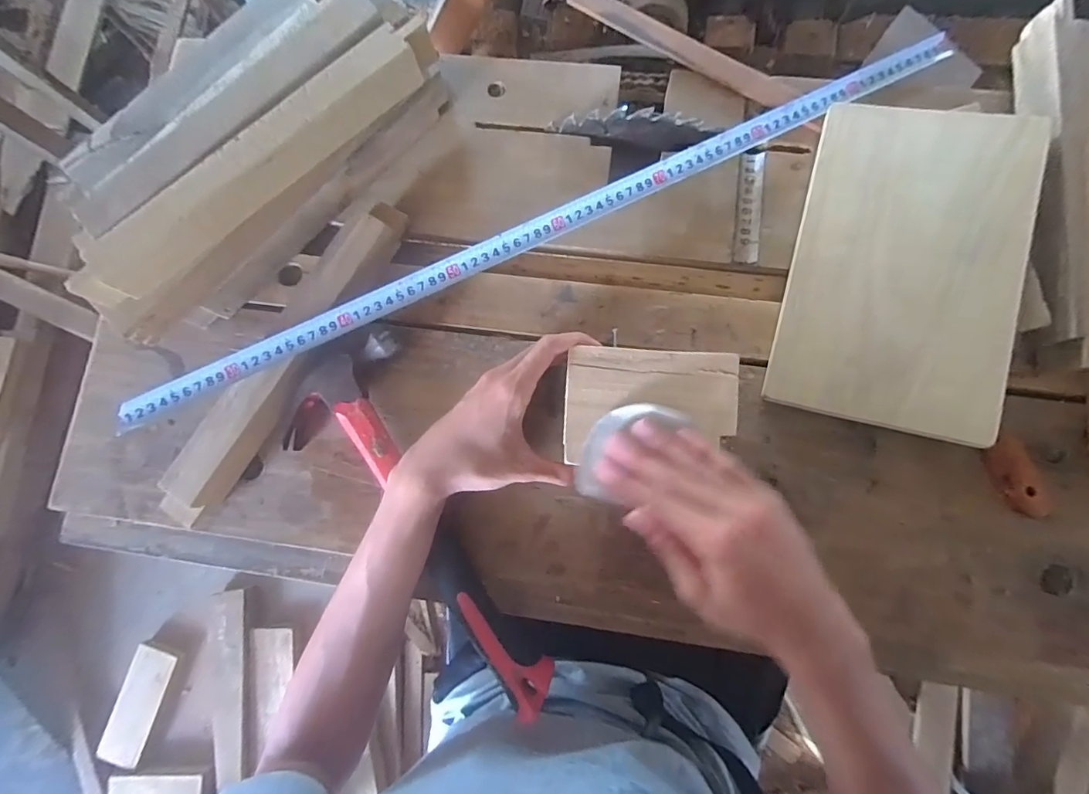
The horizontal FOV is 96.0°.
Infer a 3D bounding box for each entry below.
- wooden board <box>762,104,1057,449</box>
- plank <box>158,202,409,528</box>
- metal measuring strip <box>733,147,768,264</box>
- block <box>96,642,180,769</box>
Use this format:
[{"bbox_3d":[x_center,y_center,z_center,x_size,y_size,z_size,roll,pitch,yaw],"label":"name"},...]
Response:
[{"bbox_3d":[0.290,-0.108,0.394,0.159,0.013,0.267,14,83,19],"label":"wooden board"},{"bbox_3d":[-0.219,-0.034,0.426,0.044,0.039,0.316,31,85,8],"label":"plank"},{"bbox_3d":[0.187,-0.173,0.446,0.022,0.004,0.107,7,82,5],"label":"metal measuring strip"},{"bbox_3d":[-1.016,0.773,1.224,0.092,0.034,0.289,21,86,-26],"label":"block"}]

